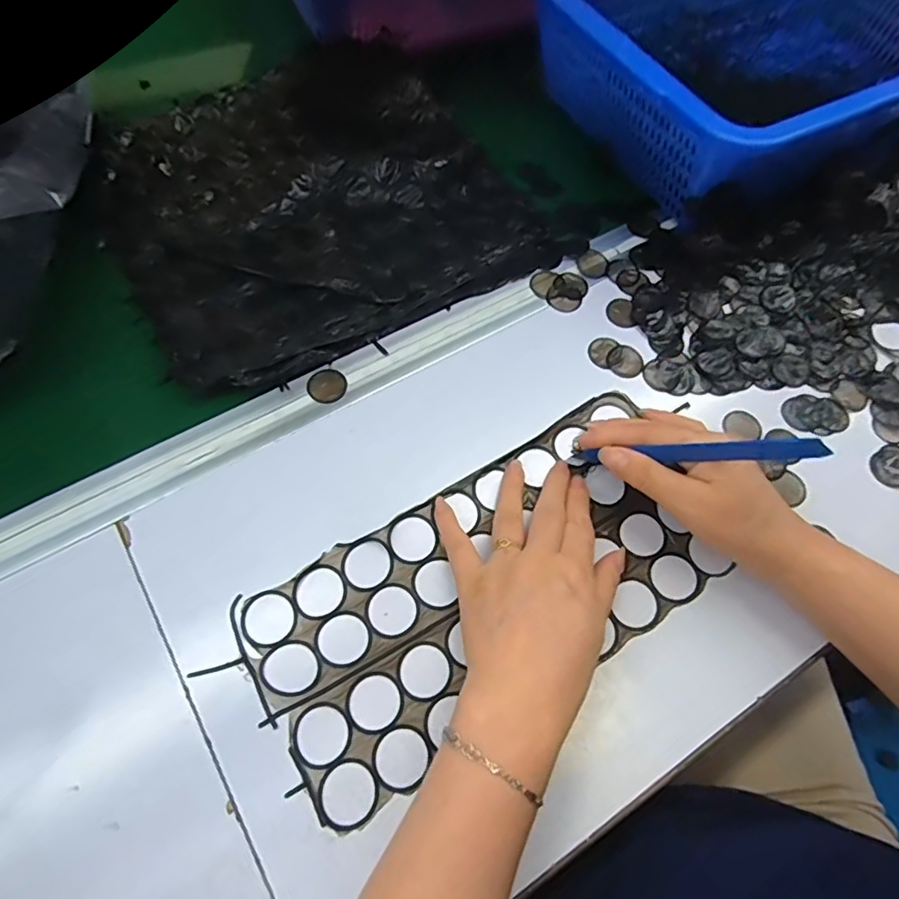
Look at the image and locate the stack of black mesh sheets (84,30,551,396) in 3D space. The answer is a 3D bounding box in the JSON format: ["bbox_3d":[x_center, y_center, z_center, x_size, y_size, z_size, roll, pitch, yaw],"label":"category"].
[{"bbox_3d":[-0.116,-0.216,0.490,0.324,0.036,0.306,-28,70,-16],"label":"stack of black mesh sheets"}]

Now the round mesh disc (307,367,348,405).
[{"bbox_3d":[-0.089,-0.047,0.422,0.027,0.004,0.028,2,65,-3],"label":"round mesh disc"}]

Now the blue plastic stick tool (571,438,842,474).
[{"bbox_3d":[0.137,0.002,0.345,0.012,0.155,0.008,31,68,-36],"label":"blue plastic stick tool"}]

